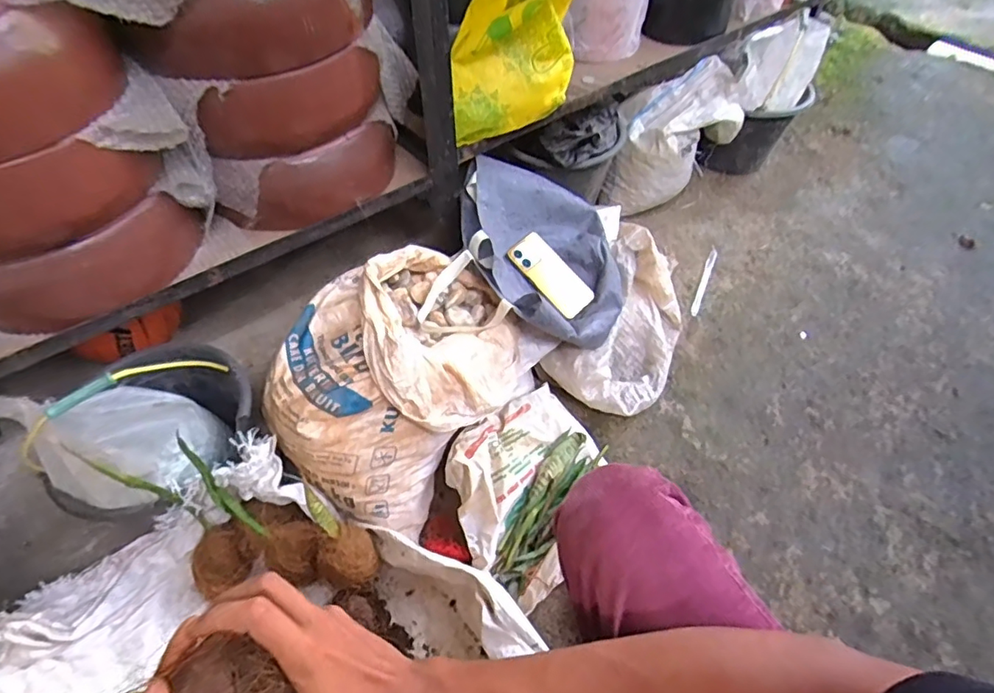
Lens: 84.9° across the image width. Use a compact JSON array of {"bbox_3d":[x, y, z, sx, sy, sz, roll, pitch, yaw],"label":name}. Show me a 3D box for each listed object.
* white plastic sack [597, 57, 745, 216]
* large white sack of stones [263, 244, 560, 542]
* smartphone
[{"bbox_3d":[0.399,-0.496,1.299,0.359,0.237,0.180,-23,45,23],"label":"white plastic sack"},{"bbox_3d":[-0.157,0.035,0.889,0.318,0.242,0.420,33,59,24],"label":"large white sack of stones"},{"bbox_3d":[0.101,-0.132,0.999,0.073,0.013,0.168,-42,90,-2],"label":"smartphone"}]

